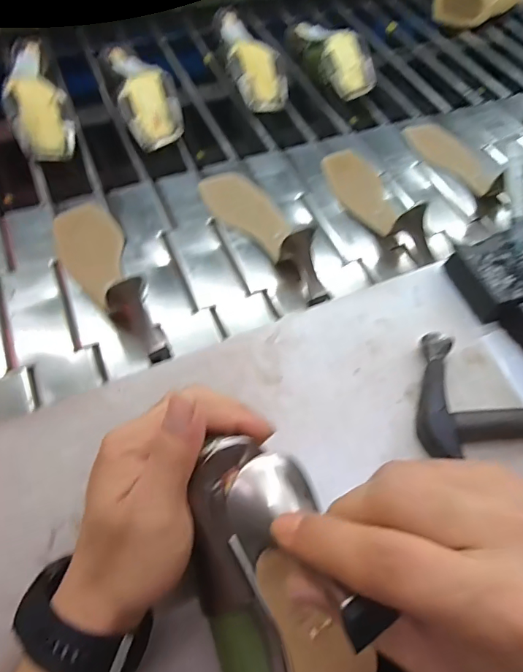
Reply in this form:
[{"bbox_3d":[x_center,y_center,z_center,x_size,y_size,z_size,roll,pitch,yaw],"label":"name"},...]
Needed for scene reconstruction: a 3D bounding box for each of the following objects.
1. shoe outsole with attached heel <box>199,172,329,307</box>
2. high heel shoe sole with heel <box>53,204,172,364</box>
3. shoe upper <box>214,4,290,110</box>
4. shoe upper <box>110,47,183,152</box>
[{"bbox_3d":[0.010,-0.142,0.525,0.066,0.060,0.235,-34,67,-21],"label":"shoe outsole with attached heel"},{"bbox_3d":[-0.176,-0.077,0.473,0.071,0.057,0.241,-20,63,-15],"label":"high heel shoe sole with heel"},{"bbox_3d":[-0.021,-0.446,0.704,0.080,0.071,0.209,-12,61,-11],"label":"shoe upper"},{"bbox_3d":[-0.172,-0.352,0.636,0.079,0.065,0.200,-16,62,-13],"label":"shoe upper"}]

